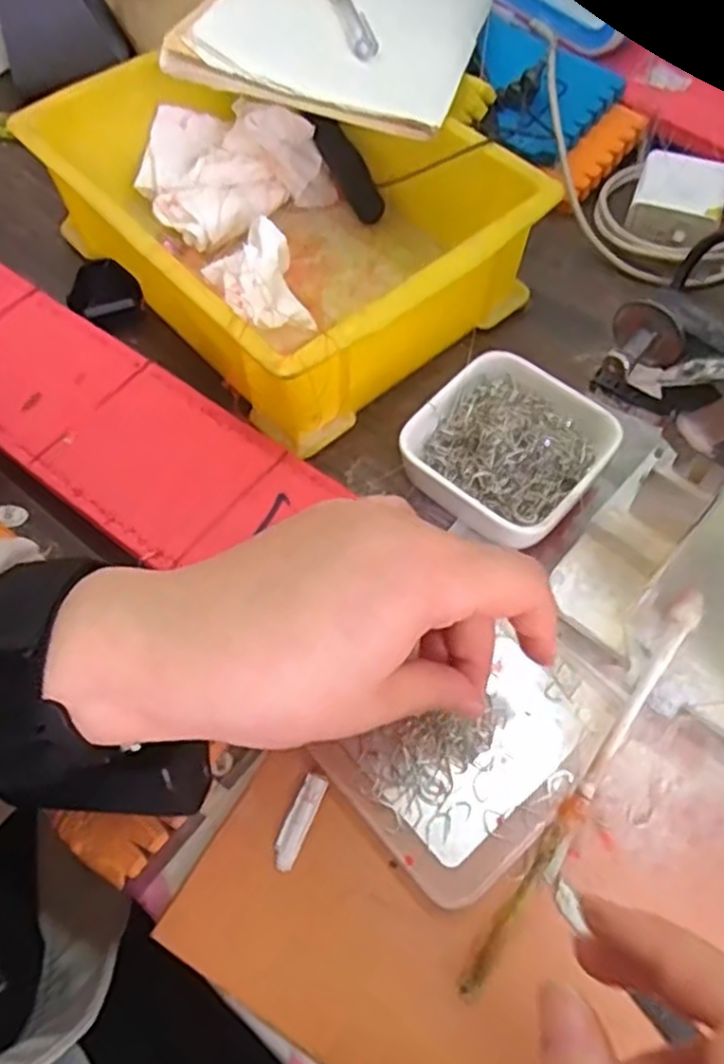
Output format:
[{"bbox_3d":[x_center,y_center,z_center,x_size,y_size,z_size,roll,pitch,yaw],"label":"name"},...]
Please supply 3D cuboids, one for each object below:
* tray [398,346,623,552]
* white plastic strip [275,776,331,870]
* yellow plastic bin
[{"bbox_3d":[0.068,-0.038,0.350,0.081,0.032,0.087,36,68,19],"label":"tray"},{"bbox_3d":[-0.024,0.110,0.283,0.010,0.004,0.035,21,64,12],"label":"white plastic strip"},{"bbox_3d":[-0.049,-0.178,0.408,0.176,0.076,0.258,-38,67,-17],"label":"yellow plastic bin"}]

